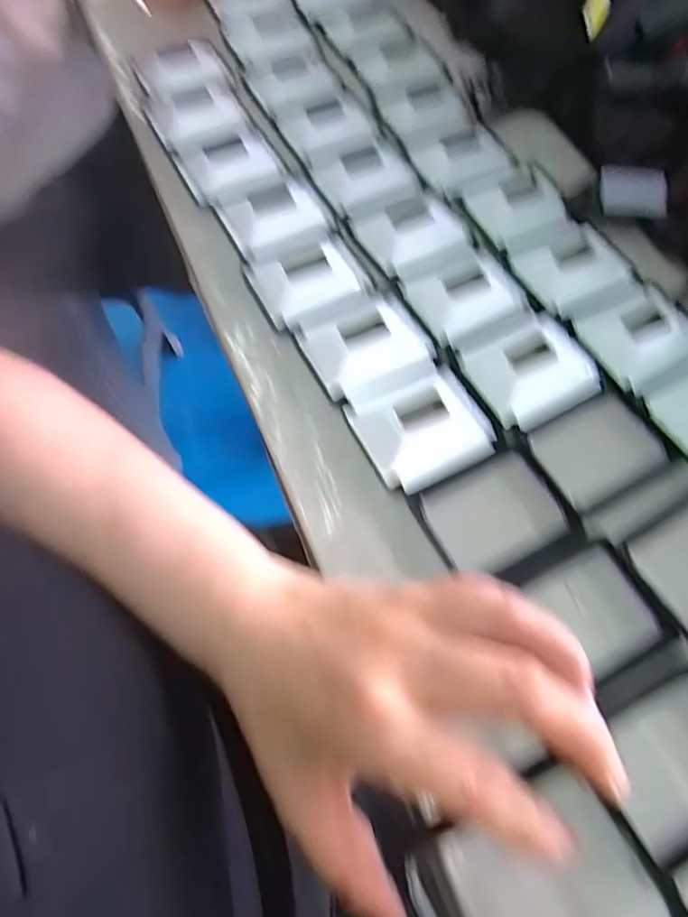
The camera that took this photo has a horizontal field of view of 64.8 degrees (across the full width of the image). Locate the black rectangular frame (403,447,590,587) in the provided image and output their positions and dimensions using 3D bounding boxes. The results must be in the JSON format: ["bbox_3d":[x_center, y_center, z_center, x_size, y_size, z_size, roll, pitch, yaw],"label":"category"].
[{"bbox_3d":[0.087,0.033,0.306,0.082,0.005,0.066,-25,66,-14],"label":"black rectangular frame"}]

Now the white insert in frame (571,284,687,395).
[{"bbox_3d":[0.196,-0.081,0.357,0.065,0.012,0.061,-22,66,-12],"label":"white insert in frame"}]

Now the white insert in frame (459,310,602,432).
[{"bbox_3d":[0.120,-0.060,0.344,0.085,0.013,0.070,-27,67,-14],"label":"white insert in frame"}]

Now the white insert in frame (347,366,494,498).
[{"bbox_3d":[0.048,-0.020,0.321,0.075,0.013,0.065,-22,66,-12],"label":"white insert in frame"}]

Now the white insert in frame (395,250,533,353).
[{"bbox_3d":[0.085,-0.114,0.370,0.075,0.013,0.070,-21,66,-12],"label":"white insert in frame"}]

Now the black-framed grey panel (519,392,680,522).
[{"bbox_3d":[0.157,-0.005,0.328,0.088,0.007,0.063,-25,67,-14],"label":"black-framed grey panel"}]

